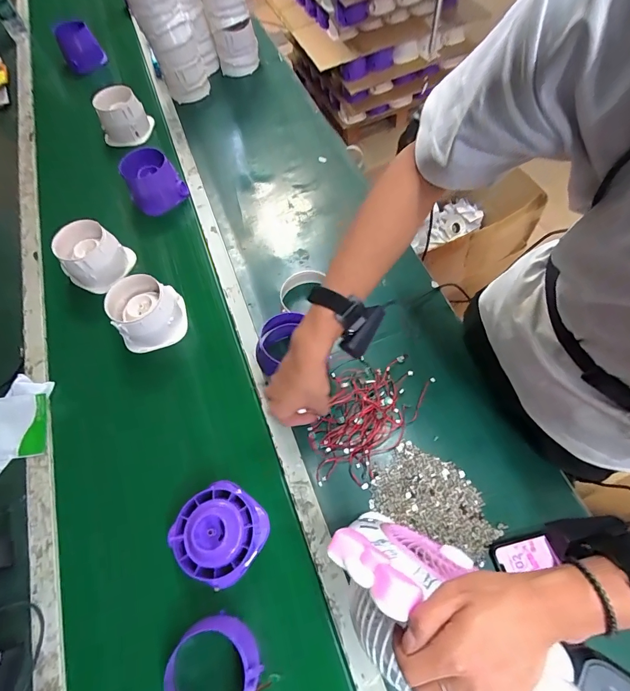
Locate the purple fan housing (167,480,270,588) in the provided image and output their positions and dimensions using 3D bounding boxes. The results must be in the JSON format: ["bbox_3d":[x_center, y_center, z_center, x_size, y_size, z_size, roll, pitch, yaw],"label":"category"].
[{"bbox_3d":[-0.155,0.303,0.590,0.132,0.075,0.133,32,74,18],"label":"purple fan housing"}]

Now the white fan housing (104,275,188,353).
[{"bbox_3d":[-0.355,-0.068,0.771,0.137,0.119,0.124,-26,67,-5],"label":"white fan housing"}]

